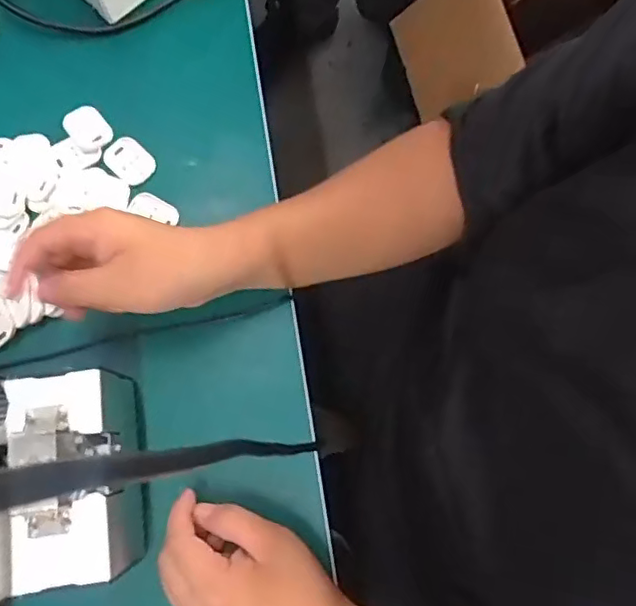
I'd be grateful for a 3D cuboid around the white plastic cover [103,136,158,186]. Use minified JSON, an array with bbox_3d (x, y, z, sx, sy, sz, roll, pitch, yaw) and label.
[{"bbox_3d":[-0.154,-0.116,0.476,0.039,0.010,0.033,37,80,8],"label":"white plastic cover"}]

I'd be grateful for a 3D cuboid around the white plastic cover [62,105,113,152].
[{"bbox_3d":[-0.189,-0.143,0.477,0.030,0.009,0.040,-42,80,-8],"label":"white plastic cover"}]

